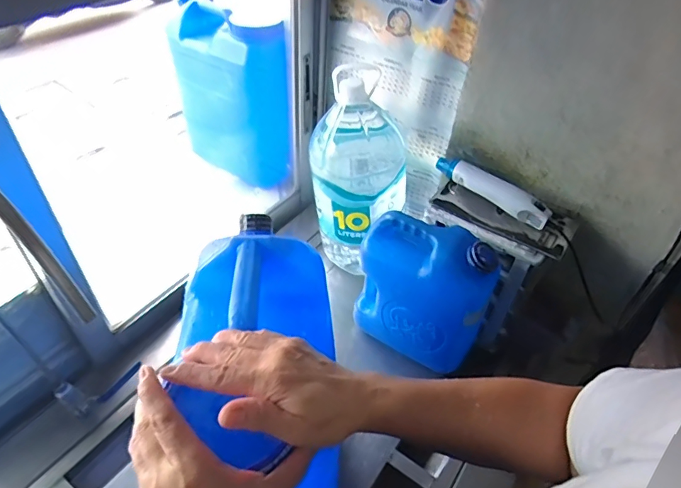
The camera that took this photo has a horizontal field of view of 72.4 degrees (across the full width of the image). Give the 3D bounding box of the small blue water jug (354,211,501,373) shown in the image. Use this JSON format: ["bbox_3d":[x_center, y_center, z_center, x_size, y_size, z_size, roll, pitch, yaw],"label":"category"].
[{"bbox_3d":[0.144,0.078,0.824,0.228,0.251,0.113,27,49,23],"label":"small blue water jug"}]

